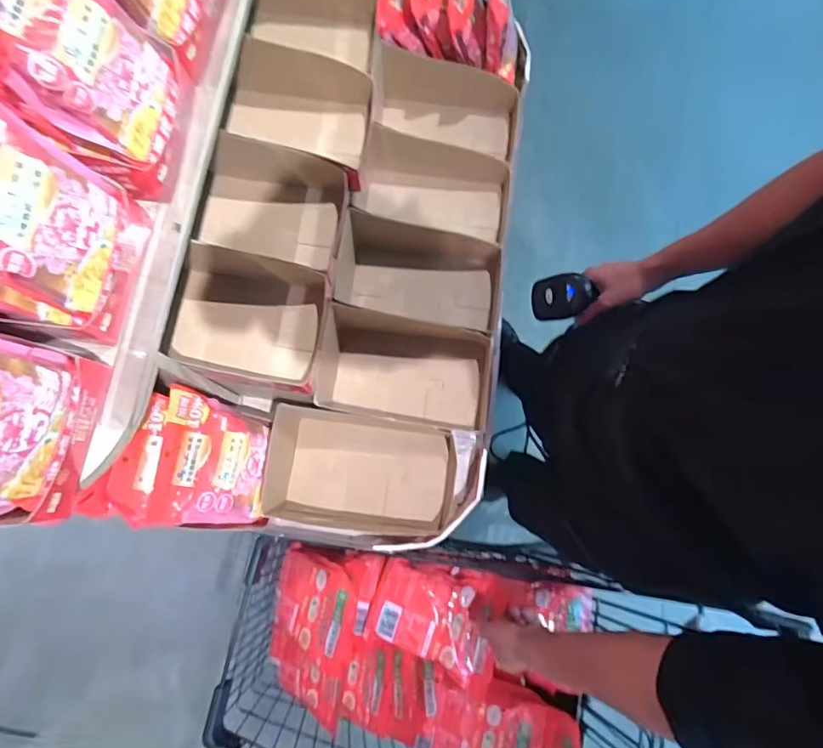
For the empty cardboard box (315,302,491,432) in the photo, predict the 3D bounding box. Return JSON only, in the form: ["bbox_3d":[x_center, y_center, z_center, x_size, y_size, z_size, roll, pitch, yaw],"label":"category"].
[{"bbox_3d":[-0.009,-0.008,0.775,0.269,0.096,0.147,8,78,0],"label":"empty cardboard box"}]

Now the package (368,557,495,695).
[{"bbox_3d":[0.038,0.400,0.814,0.199,0.044,0.137,18,78,2],"label":"package"}]

